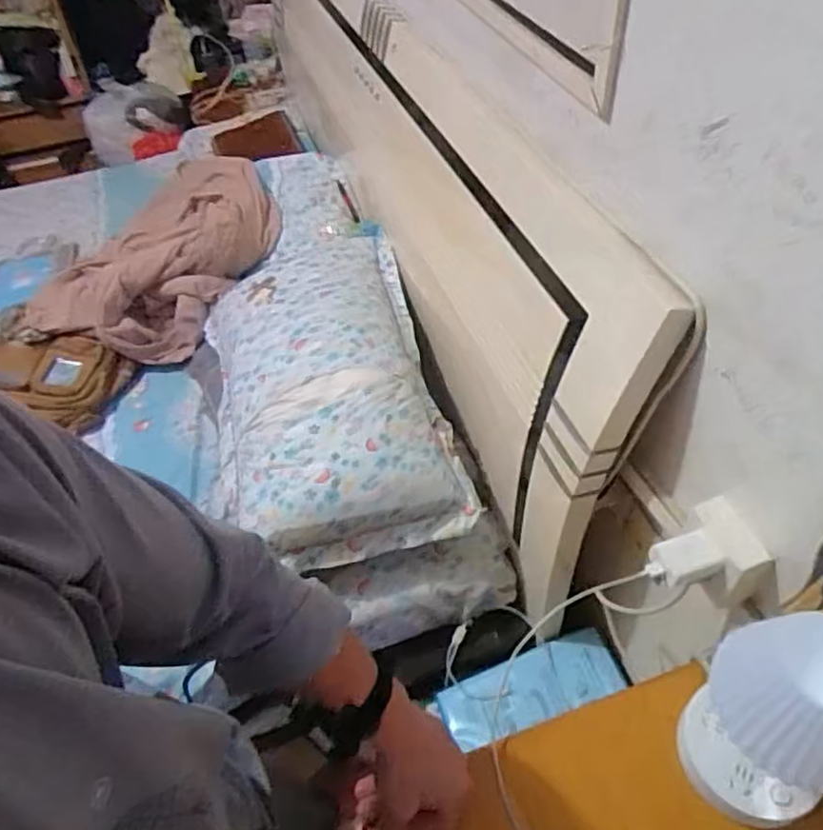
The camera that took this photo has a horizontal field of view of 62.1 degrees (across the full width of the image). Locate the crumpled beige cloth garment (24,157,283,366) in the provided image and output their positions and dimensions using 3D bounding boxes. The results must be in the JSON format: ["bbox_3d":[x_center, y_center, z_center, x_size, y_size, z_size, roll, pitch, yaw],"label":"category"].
[{"bbox_3d":[-0.559,-0.444,1.711,0.465,0.170,0.750,8,50,11],"label":"crumpled beige cloth garment"}]

